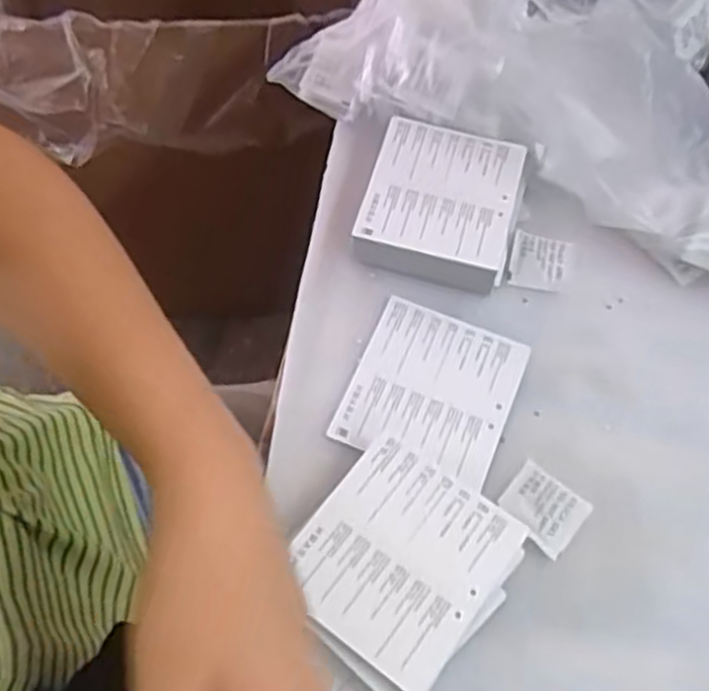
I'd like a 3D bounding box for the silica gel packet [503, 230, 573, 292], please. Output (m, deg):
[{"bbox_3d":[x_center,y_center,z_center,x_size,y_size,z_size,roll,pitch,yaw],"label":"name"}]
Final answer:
[{"bbox_3d":[0.116,-0.053,0.494,0.037,0.004,0.040,16,61,7],"label":"silica gel packet"}]

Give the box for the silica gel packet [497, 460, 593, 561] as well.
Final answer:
[{"bbox_3d":[0.100,0.087,0.420,0.041,0.008,0.037,36,65,16],"label":"silica gel packet"}]

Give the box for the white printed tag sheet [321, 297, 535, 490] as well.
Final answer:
[{"bbox_3d":[0.045,0.025,0.451,0.089,0.004,0.097,21,62,9],"label":"white printed tag sheet"}]

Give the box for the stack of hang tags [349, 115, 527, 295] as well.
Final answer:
[{"bbox_3d":[0.055,-0.087,0.496,0.094,0.034,0.101,16,61,7],"label":"stack of hang tags"}]

